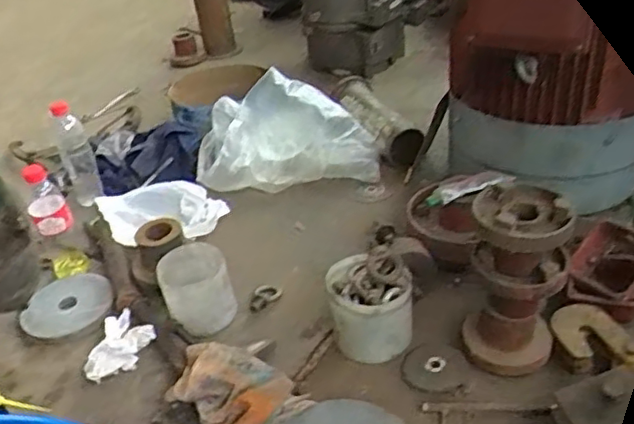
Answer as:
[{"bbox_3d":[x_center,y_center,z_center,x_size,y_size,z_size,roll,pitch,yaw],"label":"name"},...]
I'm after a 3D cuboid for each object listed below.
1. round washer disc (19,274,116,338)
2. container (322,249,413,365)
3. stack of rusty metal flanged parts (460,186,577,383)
[{"bbox_3d":[-0.405,0.148,1.037,0.134,0.019,0.135,-4,43,4],"label":"round washer disc"},{"bbox_3d":[0.074,0.135,0.892,0.116,0.118,0.110,-3,35,5],"label":"container"},{"bbox_3d":[0.253,0.093,0.815,0.113,0.234,0.112,9,38,21],"label":"stack of rusty metal flanged parts"}]

